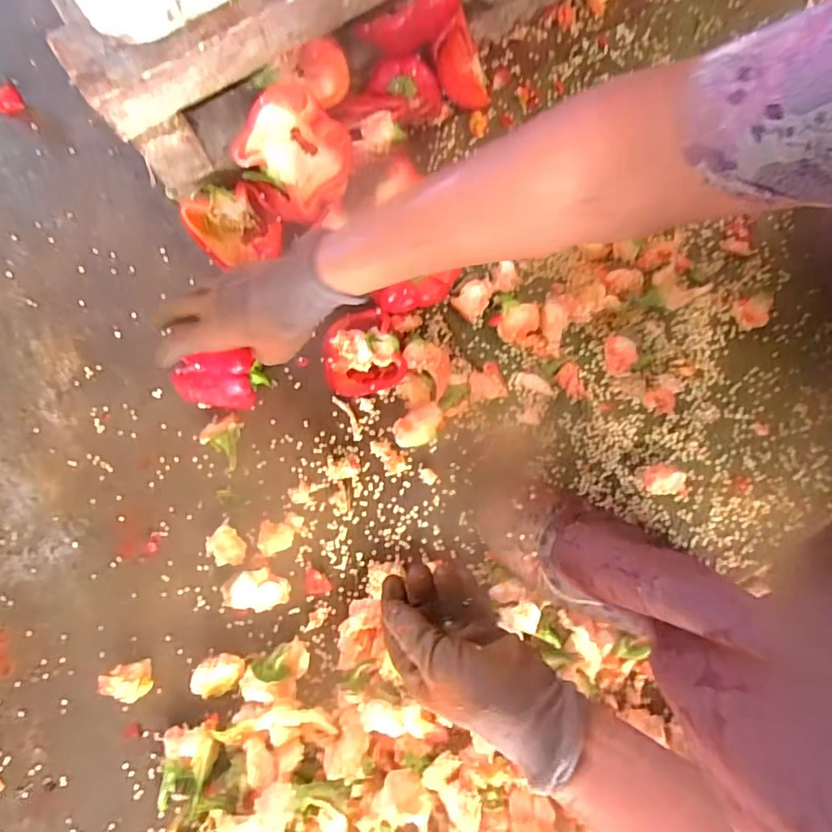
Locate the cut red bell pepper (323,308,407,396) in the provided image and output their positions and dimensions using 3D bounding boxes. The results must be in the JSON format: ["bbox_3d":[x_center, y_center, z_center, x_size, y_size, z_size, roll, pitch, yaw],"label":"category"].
[{"bbox_3d":[-0.052,-0.060,0.499,0.072,0.049,0.079,0,80,1],"label":"cut red bell pepper"}]

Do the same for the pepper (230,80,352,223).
[{"bbox_3d":[-0.116,-0.255,0.508,0.102,0.060,0.112,-43,125,18],"label":"pepper"}]

